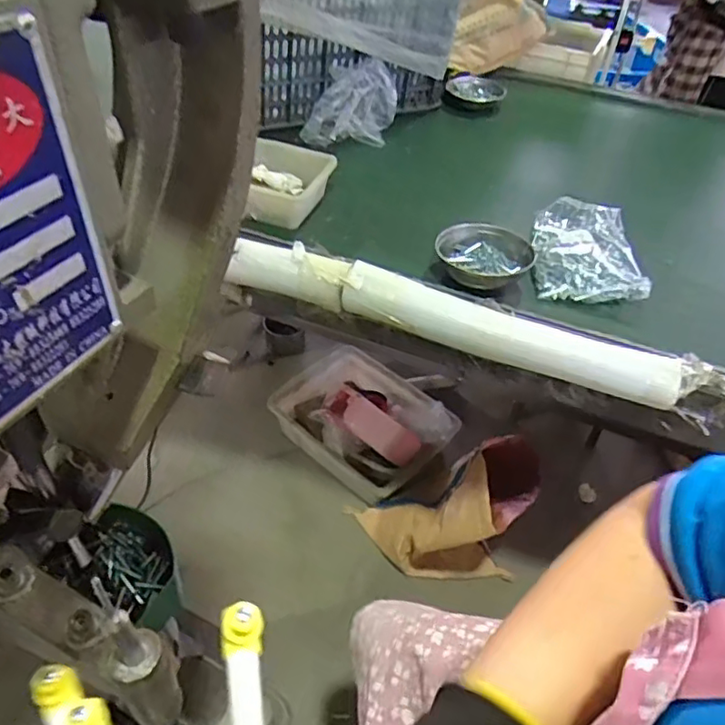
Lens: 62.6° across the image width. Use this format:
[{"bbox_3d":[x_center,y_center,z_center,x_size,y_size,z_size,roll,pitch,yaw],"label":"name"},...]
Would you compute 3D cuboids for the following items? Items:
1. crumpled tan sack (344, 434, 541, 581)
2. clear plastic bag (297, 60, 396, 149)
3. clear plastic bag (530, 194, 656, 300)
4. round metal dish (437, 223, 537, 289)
[{"bbox_3d":[0.225,0.358,1.395,0.409,0.332,0.273,-7,45,-12],"label":"crumpled tan sack"},{"bbox_3d":[-0.020,-0.530,1.221,0.205,0.148,0.110,-1,44,-7],"label":"clear plastic bag"},{"bbox_3d":[0.375,-0.193,1.012,0.177,0.051,0.263,7,44,2],"label":"clear plastic bag"},{"bbox_3d":[0.191,-0.167,0.941,0.153,0.043,0.128,13,44,9],"label":"round metal dish"}]

